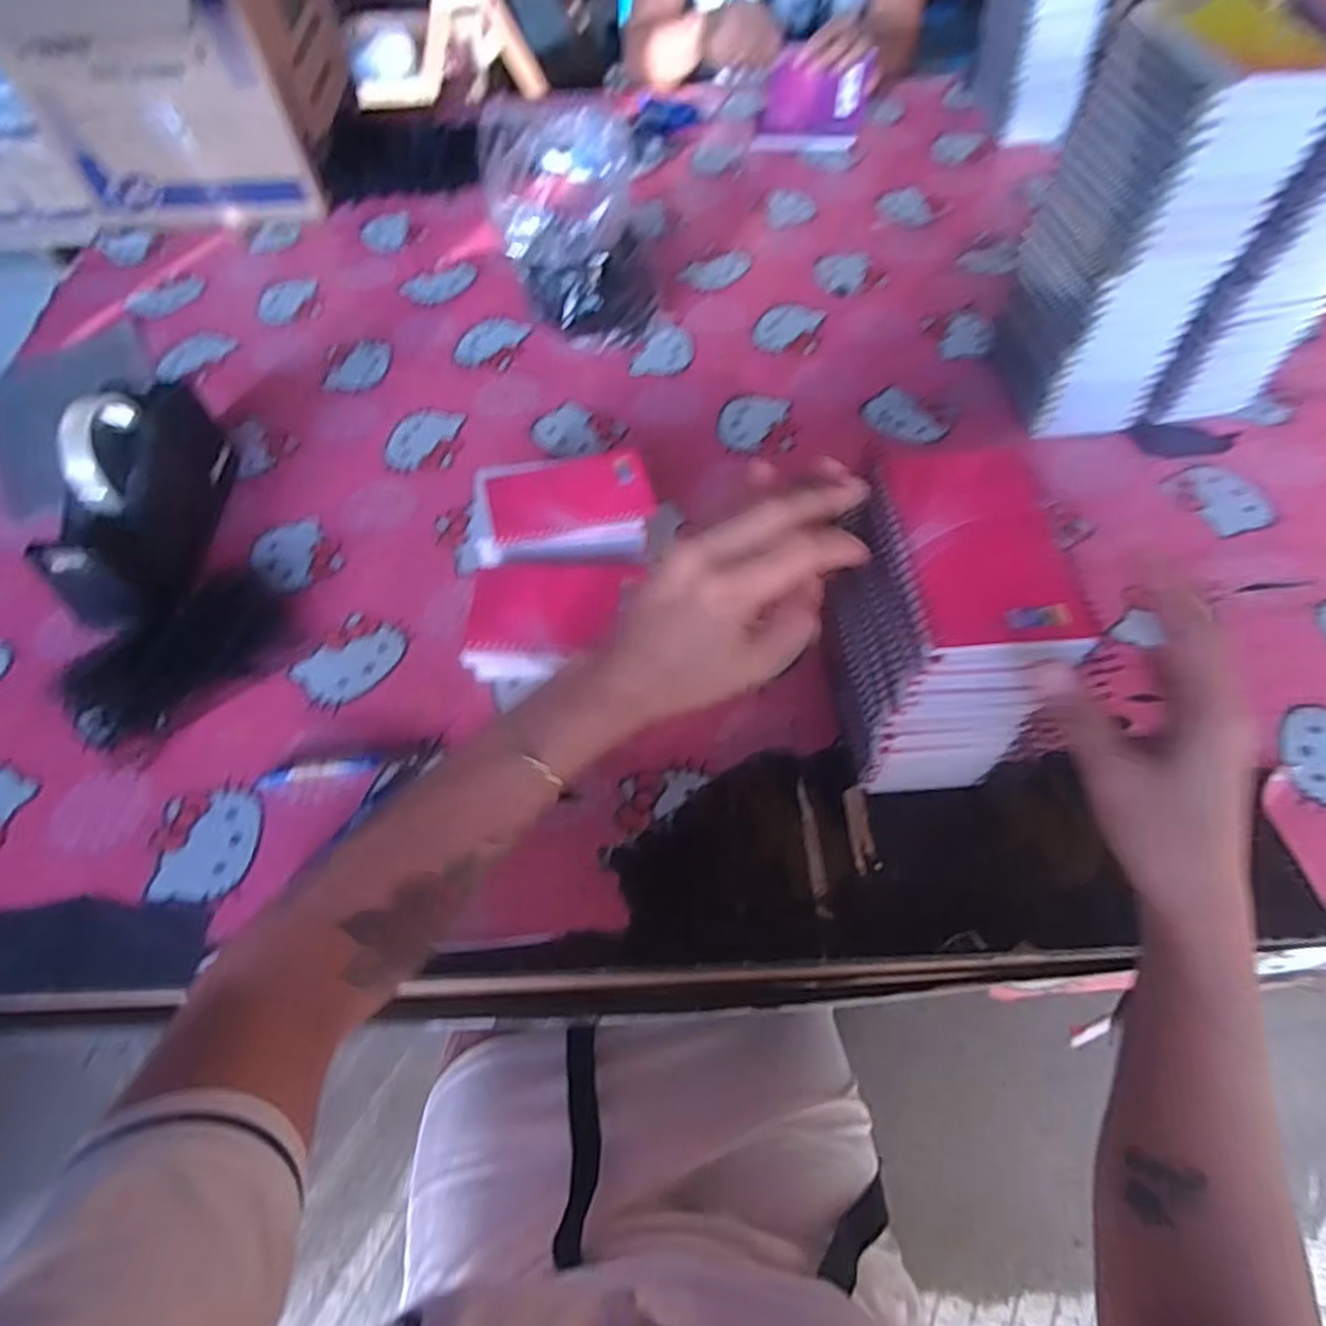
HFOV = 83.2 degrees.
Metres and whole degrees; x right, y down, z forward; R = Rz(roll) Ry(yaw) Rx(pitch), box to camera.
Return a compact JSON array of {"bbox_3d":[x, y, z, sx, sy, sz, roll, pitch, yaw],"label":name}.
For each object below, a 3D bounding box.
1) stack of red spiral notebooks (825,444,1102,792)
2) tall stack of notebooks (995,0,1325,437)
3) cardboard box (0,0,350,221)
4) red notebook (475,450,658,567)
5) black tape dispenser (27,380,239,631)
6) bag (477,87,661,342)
[{"bbox_3d":[0.169,-0.017,0.464,0.093,0.174,0.129,-3,57,1],"label":"stack of red spiral notebooks"},{"bbox_3d":[0.381,-0.336,0.612,0.103,0.284,0.136,-8,57,-3],"label":"tall stack of notebooks"},{"bbox_3d":[-0.585,-0.722,0.883,0.329,0.281,0.283,-4,57,0],"label":"cardboard box"},{"bbox_3d":[-0.078,-0.124,0.593,0.139,0.012,0.105,-5,58,-1],"label":"red notebook"},{"bbox_3d":[-0.422,-0.134,0.600,0.075,0.116,0.213,-4,57,0],"label":"black tape dispenser"},{"bbox_3d":[-0.085,-0.411,0.728,0.147,0.182,0.140,-15,58,-7],"label":"bag"}]

